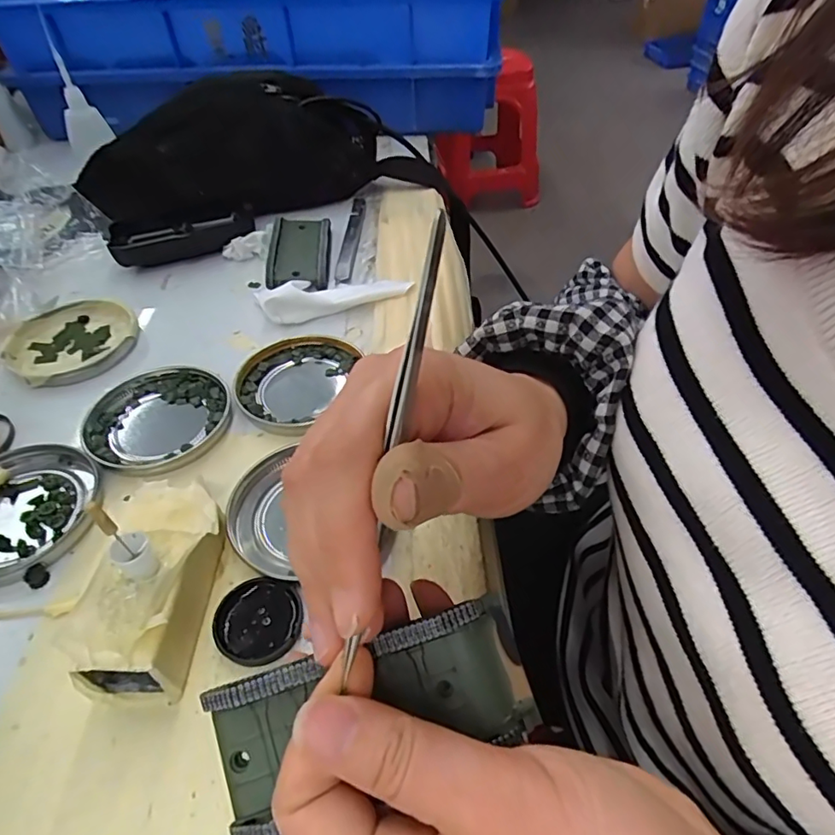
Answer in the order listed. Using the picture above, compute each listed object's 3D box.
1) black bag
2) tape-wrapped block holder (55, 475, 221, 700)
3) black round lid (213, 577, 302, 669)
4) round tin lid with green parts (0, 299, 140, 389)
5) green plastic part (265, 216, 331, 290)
[{"bbox_3d":[-0.162,-0.236,0.483,0.244,0.092,0.098,-21,48,-18],"label":"black bag"},{"bbox_3d":[-0.107,0.066,0.223,0.047,0.046,0.084,-1,45,1],"label":"tape-wrapped block holder"},{"bbox_3d":[-0.067,0.085,0.231,0.034,0.006,0.034,-1,45,1],"label":"black round lid"},{"bbox_3d":[-0.231,-0.052,0.369,0.078,0.013,0.077,-1,45,1],"label":"round tin lid with green parts"},{"bbox_3d":[-0.090,-0.130,0.427,0.045,0.021,0.090,-4,45,-1],"label":"green plastic part"}]

